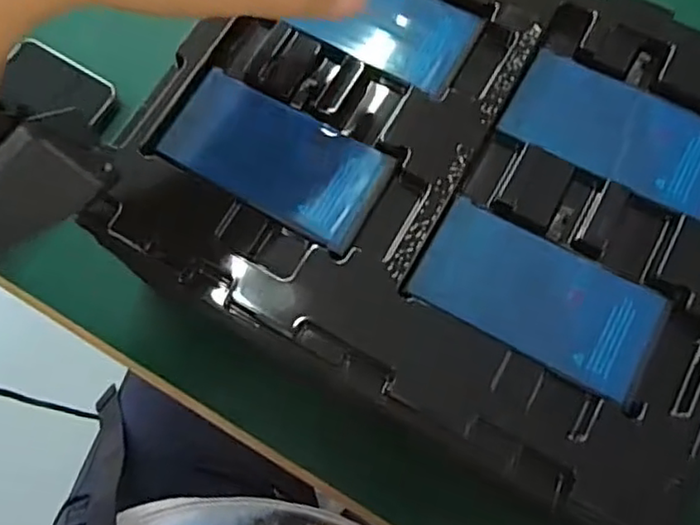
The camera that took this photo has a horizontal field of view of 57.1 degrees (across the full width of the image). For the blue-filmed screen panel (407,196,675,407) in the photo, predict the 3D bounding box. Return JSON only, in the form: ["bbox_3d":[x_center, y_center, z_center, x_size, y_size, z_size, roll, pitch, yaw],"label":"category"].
[{"bbox_3d":[0.077,0.014,0.263,0.095,0.004,0.050,28,76,9],"label":"blue-filmed screen panel"}]

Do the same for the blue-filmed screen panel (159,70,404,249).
[{"bbox_3d":[-0.033,-0.047,0.282,0.096,0.004,0.049,28,76,9],"label":"blue-filmed screen panel"}]

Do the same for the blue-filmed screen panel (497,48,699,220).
[{"bbox_3d":[0.120,-0.059,0.285,0.095,0.005,0.050,28,76,10],"label":"blue-filmed screen panel"}]

